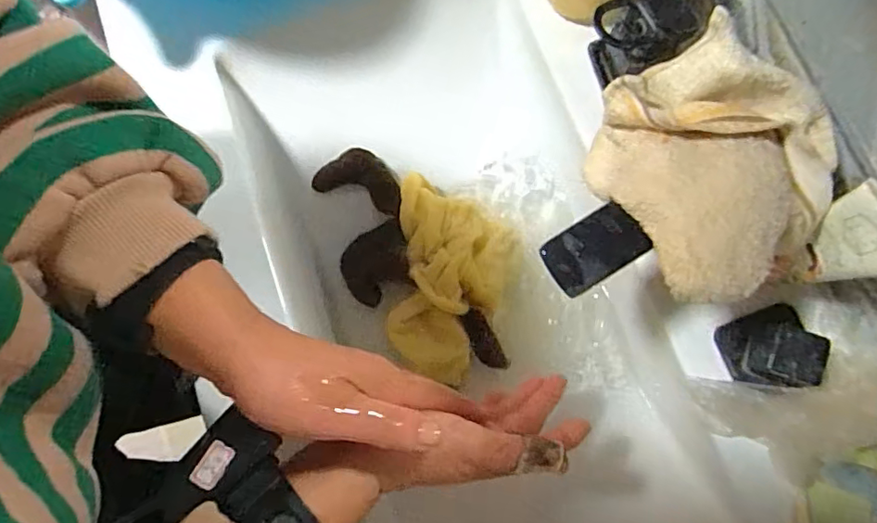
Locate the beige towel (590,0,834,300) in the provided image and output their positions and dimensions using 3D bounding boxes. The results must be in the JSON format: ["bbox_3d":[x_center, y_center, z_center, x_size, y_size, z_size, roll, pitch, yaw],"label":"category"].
[{"bbox_3d":[0.164,-0.058,0.331,0.131,0.071,0.143,-22,79,-3],"label":"beige towel"}]

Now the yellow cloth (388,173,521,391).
[{"bbox_3d":[0.015,0.018,0.503,0.109,0.035,0.170,5,79,3],"label":"yellow cloth"}]

